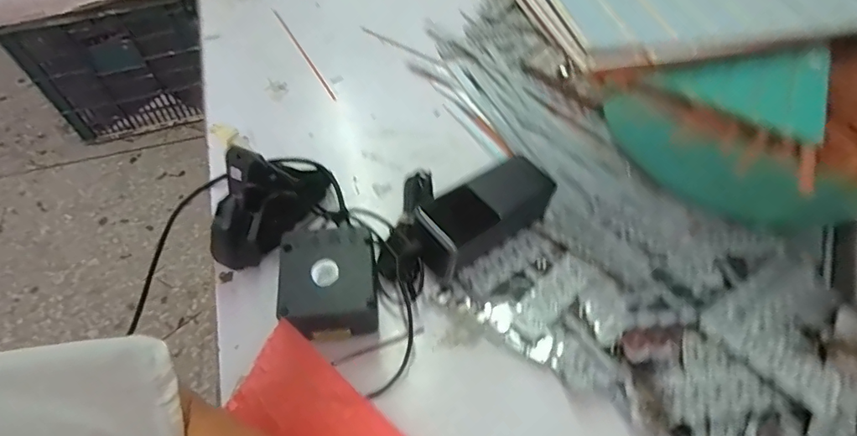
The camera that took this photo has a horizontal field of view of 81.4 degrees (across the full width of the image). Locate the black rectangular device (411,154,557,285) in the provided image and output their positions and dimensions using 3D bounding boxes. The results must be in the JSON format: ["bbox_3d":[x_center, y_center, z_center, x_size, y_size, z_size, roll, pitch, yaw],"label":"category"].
[{"bbox_3d":[0.047,-0.005,0.432,0.132,0.048,0.050,-33,62,-19],"label":"black rectangular device"}]

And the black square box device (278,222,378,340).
[{"bbox_3d":[-0.077,0.057,0.401,0.073,0.062,0.081,-8,57,-4],"label":"black square box device"}]

